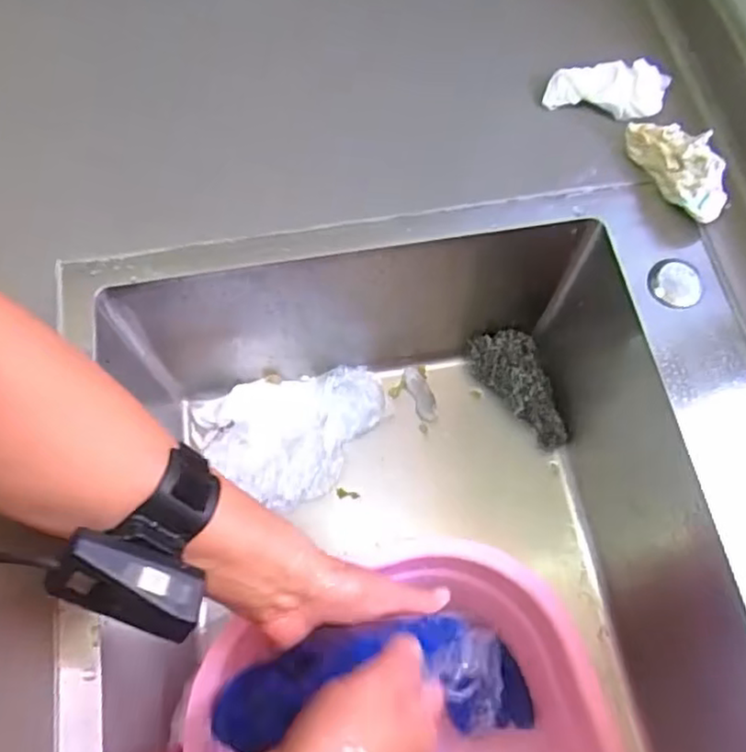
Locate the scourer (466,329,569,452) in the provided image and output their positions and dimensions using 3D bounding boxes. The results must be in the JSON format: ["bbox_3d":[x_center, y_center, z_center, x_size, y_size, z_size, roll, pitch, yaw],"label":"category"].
[{"bbox_3d":[0.129,0.011,0.600,0.055,0.033,0.111,-14,68,-7],"label":"scourer"}]

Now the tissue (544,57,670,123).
[{"bbox_3d":[0.176,-0.209,0.495,0.090,0.028,0.040,-1,67,-1],"label":"tissue"}]

